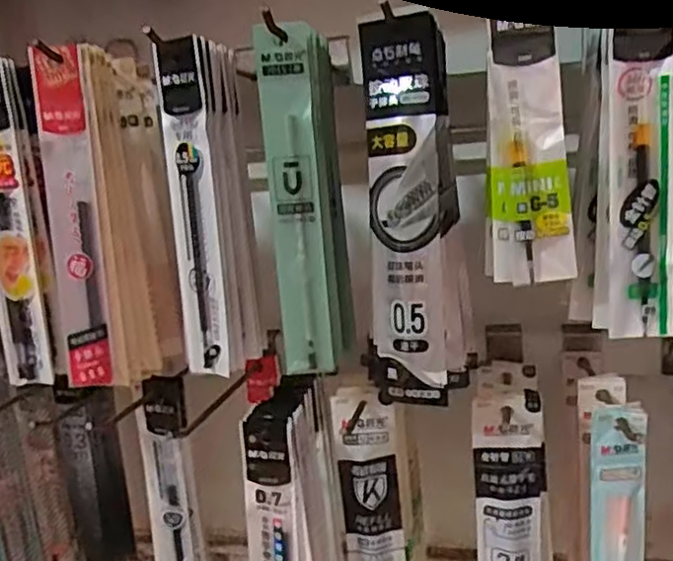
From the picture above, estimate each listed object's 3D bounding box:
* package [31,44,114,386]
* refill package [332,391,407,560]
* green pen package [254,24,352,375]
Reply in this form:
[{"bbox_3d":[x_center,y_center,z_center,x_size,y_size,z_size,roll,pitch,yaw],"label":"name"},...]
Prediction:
[{"bbox_3d":[-0.137,-0.032,0.351,0.028,0.170,0.017,-9,13,-16],"label":"package"},{"bbox_3d":[0.024,0.150,0.408,0.036,0.170,0.020,-4,13,6],"label":"refill package"},{"bbox_3d":[-0.015,-0.042,0.359,0.029,0.169,0.047,-2,13,11],"label":"green pen package"}]

